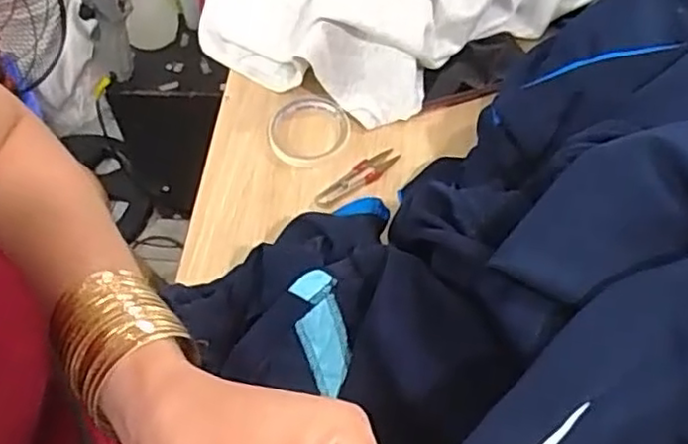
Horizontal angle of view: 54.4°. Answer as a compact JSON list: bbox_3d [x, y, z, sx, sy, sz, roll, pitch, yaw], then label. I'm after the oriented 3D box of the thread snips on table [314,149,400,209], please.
[{"bbox_3d":[0.014,-0.046,0.699,0.101,0.004,0.026,-38,65,-19],"label":"thread snips on table"}]

